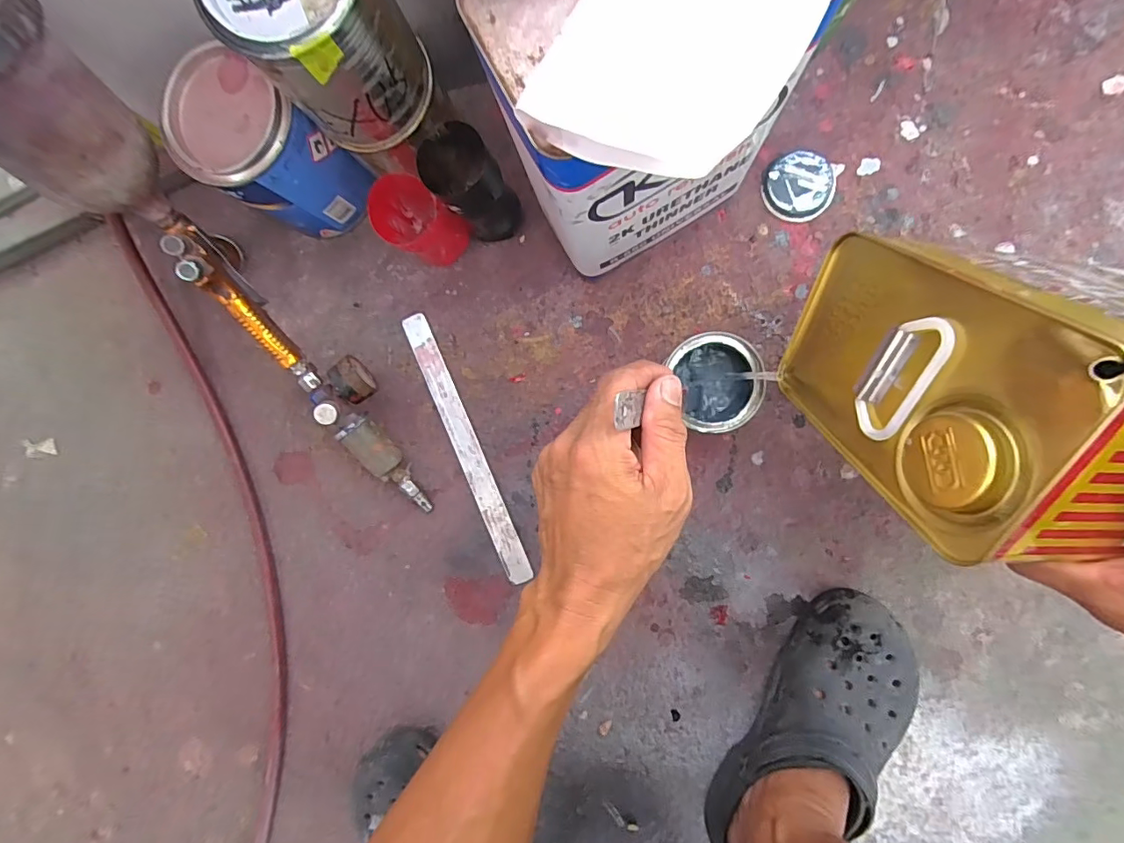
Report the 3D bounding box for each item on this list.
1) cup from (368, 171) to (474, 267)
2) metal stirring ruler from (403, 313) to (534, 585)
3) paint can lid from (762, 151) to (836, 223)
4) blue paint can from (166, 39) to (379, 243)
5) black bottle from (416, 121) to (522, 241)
[{"bbox_3d":[-0.124,-0.174,0.435,0.053,0.092,0.055,0,91,7],"label":"cup"},{"bbox_3d":[-0.093,0.026,0.502,0.025,0.004,0.279,-23,89,1],"label":"metal stirring ruler"},{"bbox_3d":[0.213,-0.211,0.454,0.059,0.014,0.058,0,91,7],"label":"paint can lid"},{"bbox_3d":[-0.247,-0.226,0.446,0.104,0.137,0.090,43,95,5],"label":"blue paint can"},{"bbox_3d":[-0.074,-0.196,0.430,0.052,0.117,0.064,-35,87,6],"label":"black bottle"}]

